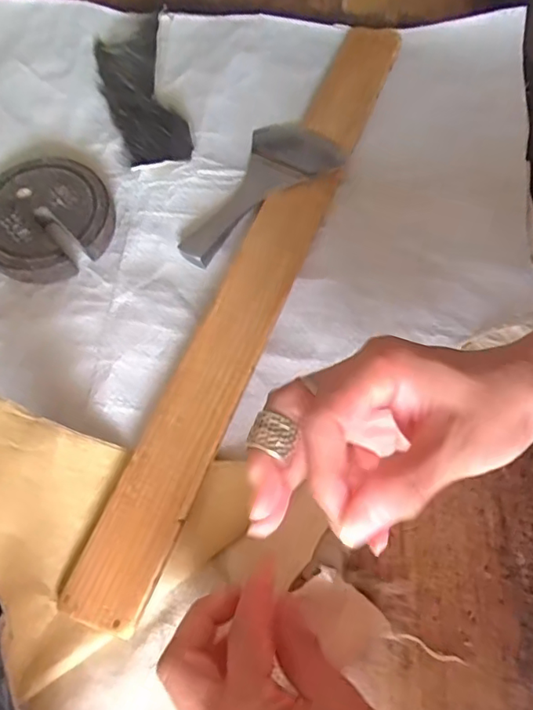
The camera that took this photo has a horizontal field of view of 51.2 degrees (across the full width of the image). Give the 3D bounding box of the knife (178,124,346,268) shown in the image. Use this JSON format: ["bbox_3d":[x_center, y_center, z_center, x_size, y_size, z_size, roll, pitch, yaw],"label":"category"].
[{"bbox_3d":[-0.016,-0.133,0.422,0.141,0.016,0.072,-35,71,-13],"label":"knife"}]

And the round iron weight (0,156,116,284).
[{"bbox_3d":[-0.164,-0.103,0.413,0.095,0.016,0.095,0,67,1],"label":"round iron weight"}]

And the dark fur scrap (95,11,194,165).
[{"bbox_3d":[-0.105,-0.220,0.457,0.059,0.013,0.159,-15,67,-5],"label":"dark fur scrap"}]

